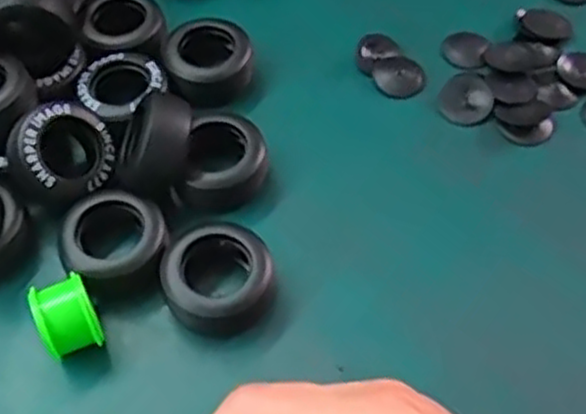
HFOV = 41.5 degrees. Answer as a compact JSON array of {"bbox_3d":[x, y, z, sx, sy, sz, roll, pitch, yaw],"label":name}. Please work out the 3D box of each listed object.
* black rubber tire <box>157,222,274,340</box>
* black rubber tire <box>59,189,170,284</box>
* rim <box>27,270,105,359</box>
[{"bbox_3d":[-0.036,0.031,0.351,0.050,0.024,0.049,0,56,1],"label":"black rubber tire"},{"bbox_3d":[-0.082,0.017,0.362,0.047,0.025,0.044,0,56,1],"label":"black rubber tire"},{"bbox_3d":[-0.095,0.051,0.333,0.024,0.035,0.028,-25,59,-15],"label":"rim"}]

